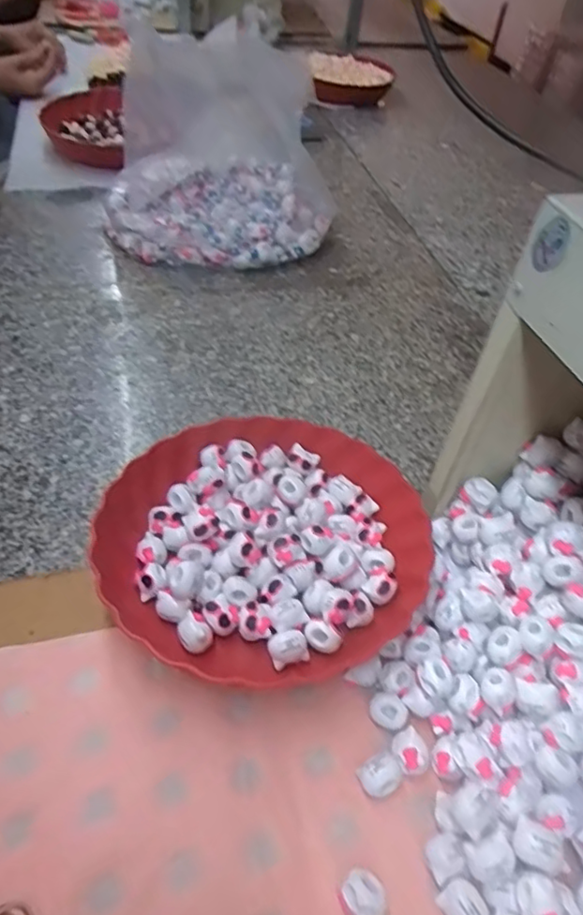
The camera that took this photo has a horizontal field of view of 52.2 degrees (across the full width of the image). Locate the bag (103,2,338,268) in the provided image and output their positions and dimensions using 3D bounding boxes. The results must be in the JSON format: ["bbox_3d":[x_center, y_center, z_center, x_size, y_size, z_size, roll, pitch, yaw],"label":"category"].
[{"bbox_3d":[-0.087,-0.451,0.853,0.294,0.224,0.378,2,43,-1],"label":"bag"}]

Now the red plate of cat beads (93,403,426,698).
[{"bbox_3d":[-0.018,0.058,0.469,0.235,0.044,0.232,2,44,-1],"label":"red plate of cat beads"}]

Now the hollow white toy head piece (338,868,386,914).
[{"bbox_3d":[0.039,0.236,0.320,0.025,0.016,0.021,19,46,17],"label":"hollow white toy head piece"}]

